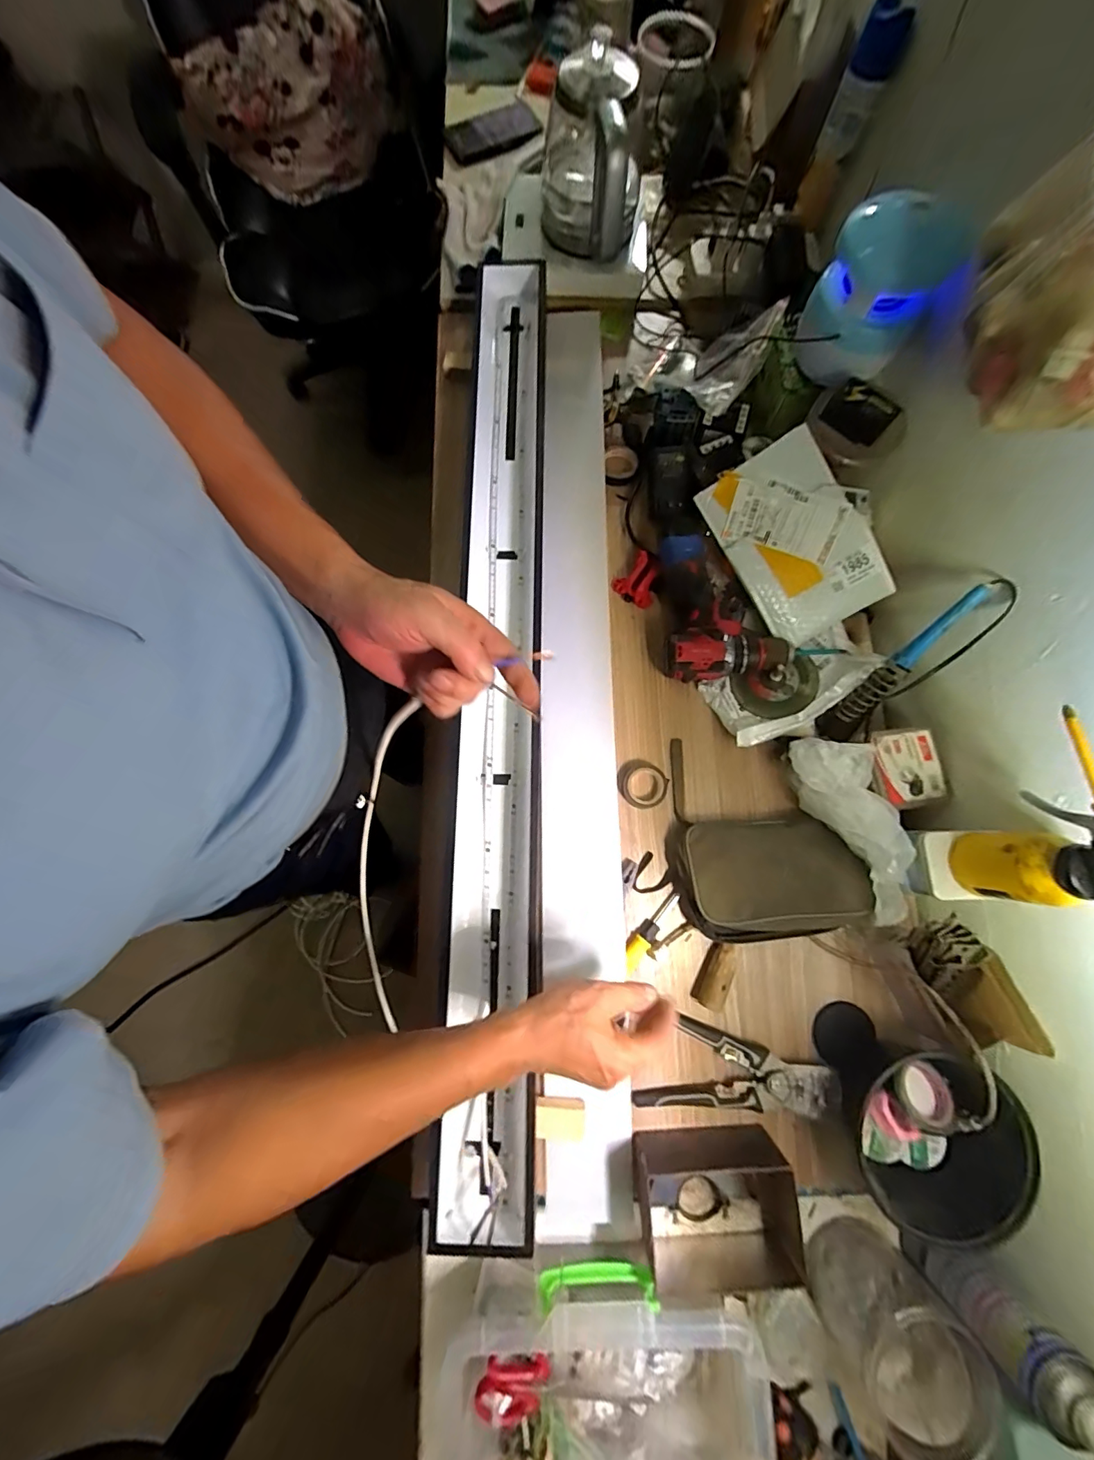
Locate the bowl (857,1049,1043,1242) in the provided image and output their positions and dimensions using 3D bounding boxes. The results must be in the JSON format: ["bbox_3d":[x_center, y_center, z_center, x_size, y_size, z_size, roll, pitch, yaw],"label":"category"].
[{"bbox_3d":[0.396,0.415,0.498,0.151,0.079,0.164,0,78,0],"label":"bowl"}]

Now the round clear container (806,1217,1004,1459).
[{"bbox_3d":[0.346,0.599,0.482,0.108,0.112,0.117,0,78,0],"label":"round clear container"}]

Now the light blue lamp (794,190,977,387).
[{"bbox_3d":[0.370,-0.497,0.556,0.123,0.154,0.092,29,79,6],"label":"light blue lamp"}]

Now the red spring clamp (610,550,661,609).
[{"bbox_3d":[0.123,-0.209,0.655,0.057,0.031,0.069,20,78,4],"label":"red spring clamp"}]

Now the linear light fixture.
[{"bbox_3d":[-0.067,-0.081,0.611,0.111,0.061,1.189,1,78,0],"label":"linear light fixture"}]

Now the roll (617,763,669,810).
[{"bbox_3d":[0.119,0.070,0.609,0.061,0.016,0.054,18,78,4],"label":"roll"}]

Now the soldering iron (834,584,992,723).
[{"bbox_3d":[0.405,-0.080,0.548,0.024,0.187,0.028,37,35,7],"label":"soldering iron"}]

